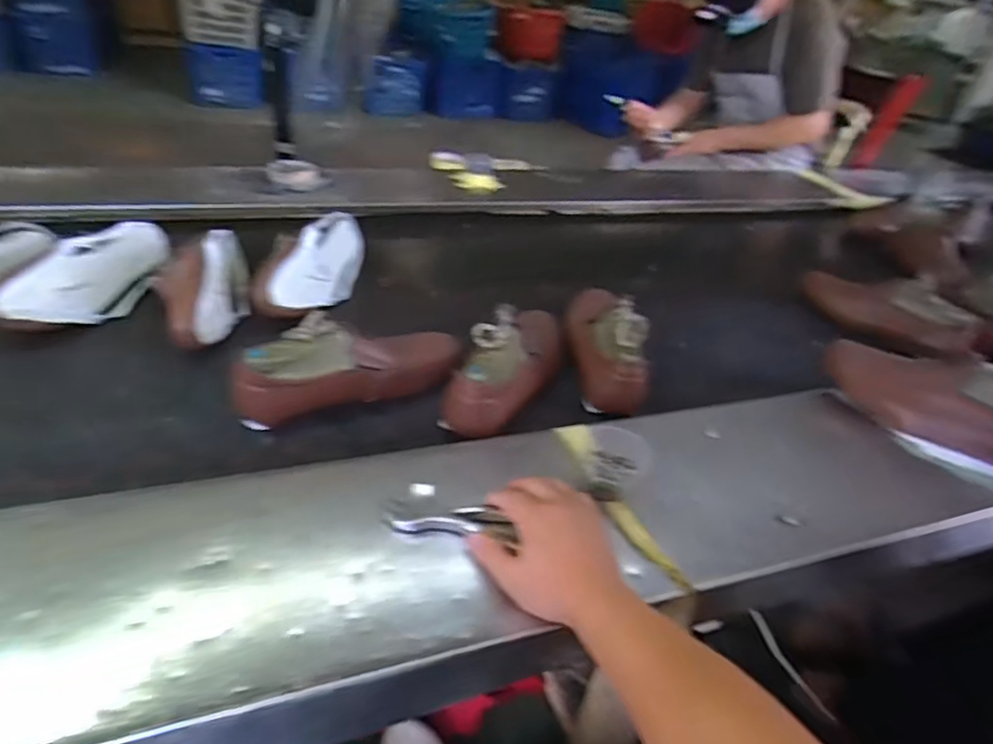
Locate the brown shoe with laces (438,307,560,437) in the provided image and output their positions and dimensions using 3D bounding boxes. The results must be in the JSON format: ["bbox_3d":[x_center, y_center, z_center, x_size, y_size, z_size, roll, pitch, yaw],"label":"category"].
[{"bbox_3d":[0.022,-0.029,0.781,0.085,0.099,0.252,18,36,15],"label":"brown shoe with laces"}]

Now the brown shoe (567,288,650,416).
[{"bbox_3d":[0.146,-0.053,0.855,0.074,0.113,0.245,4,35,-6],"label":"brown shoe"}]

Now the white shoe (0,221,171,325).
[{"bbox_3d":[-0.538,-0.131,0.843,0.068,0.083,0.266,11,35,5],"label":"white shoe"}]

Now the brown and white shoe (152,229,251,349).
[{"bbox_3d":[-0.398,-0.124,0.855,0.111,0.087,0.250,-8,38,-22],"label":"brown and white shoe"}]

